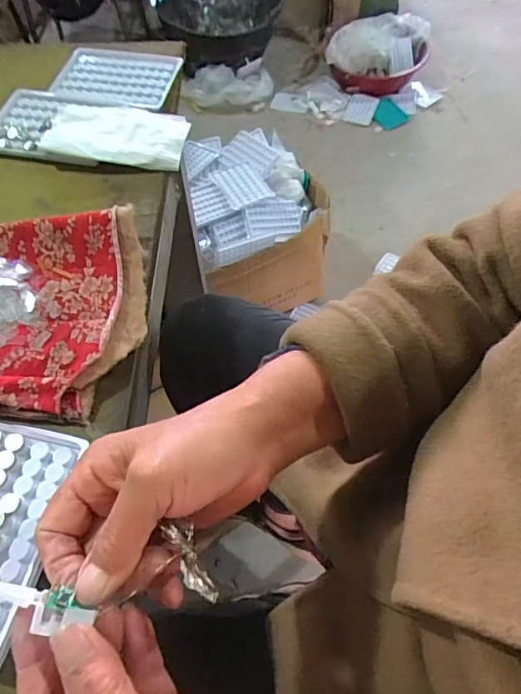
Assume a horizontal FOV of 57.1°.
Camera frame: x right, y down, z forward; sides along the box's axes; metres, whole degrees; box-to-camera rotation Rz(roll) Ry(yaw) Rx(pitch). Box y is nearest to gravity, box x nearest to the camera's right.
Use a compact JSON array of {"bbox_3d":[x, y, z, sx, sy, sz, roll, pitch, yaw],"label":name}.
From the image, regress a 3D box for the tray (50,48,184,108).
[{"bbox_3d":[-0.163,-0.300,0.535,0.131,0.007,0.105,8,60,4],"label":"tray"}]

